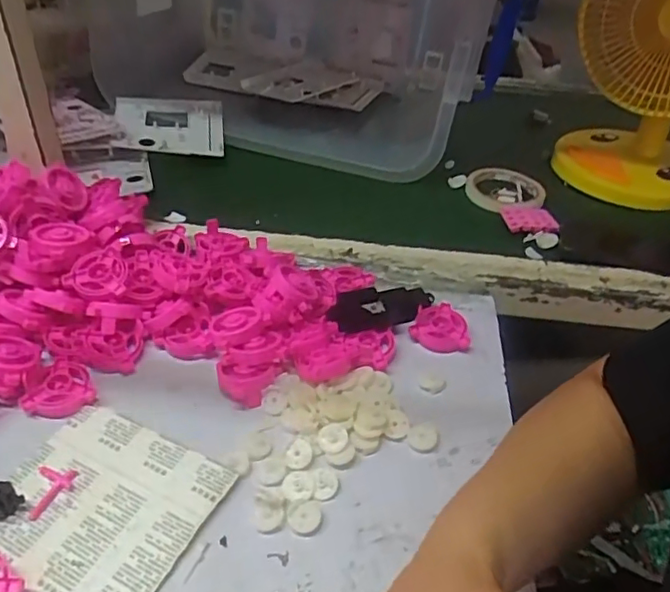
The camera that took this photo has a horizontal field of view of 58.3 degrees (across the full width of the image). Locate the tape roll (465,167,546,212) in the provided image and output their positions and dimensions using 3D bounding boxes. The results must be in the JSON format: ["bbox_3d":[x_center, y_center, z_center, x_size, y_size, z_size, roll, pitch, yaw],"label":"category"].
[{"bbox_3d":[0.220,-0.140,0.774,0.097,0.020,0.097,2,41,-2],"label":"tape roll"}]

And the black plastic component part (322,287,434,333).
[{"bbox_3d":[0.049,0.008,0.560,0.108,0.021,0.036,-11,43,-17],"label":"black plastic component part"}]

